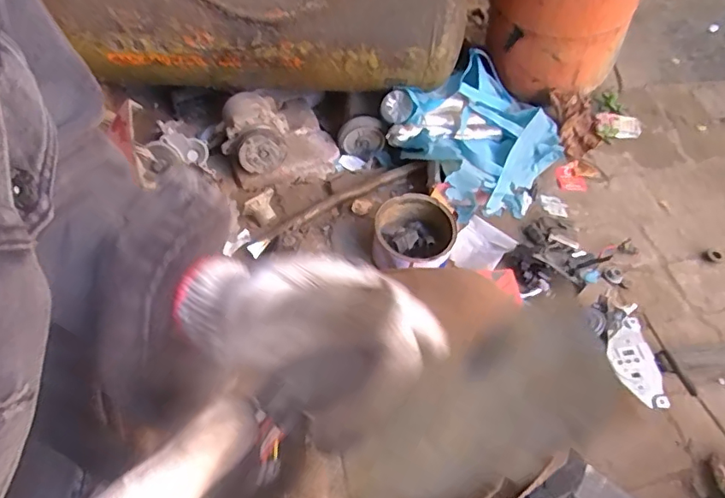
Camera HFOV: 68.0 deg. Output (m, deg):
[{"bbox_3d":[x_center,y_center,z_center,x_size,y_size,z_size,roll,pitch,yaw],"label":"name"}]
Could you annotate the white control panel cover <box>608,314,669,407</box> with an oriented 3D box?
[{"bbox_3d":[0.460,0.193,0.910,0.073,0.025,0.153,-2,53,-5],"label":"white control panel cover"}]

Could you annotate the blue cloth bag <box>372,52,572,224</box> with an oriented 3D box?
[{"bbox_3d":[0.265,-0.240,1.156,0.326,0.097,0.339,-40,86,-26],"label":"blue cloth bag"}]

